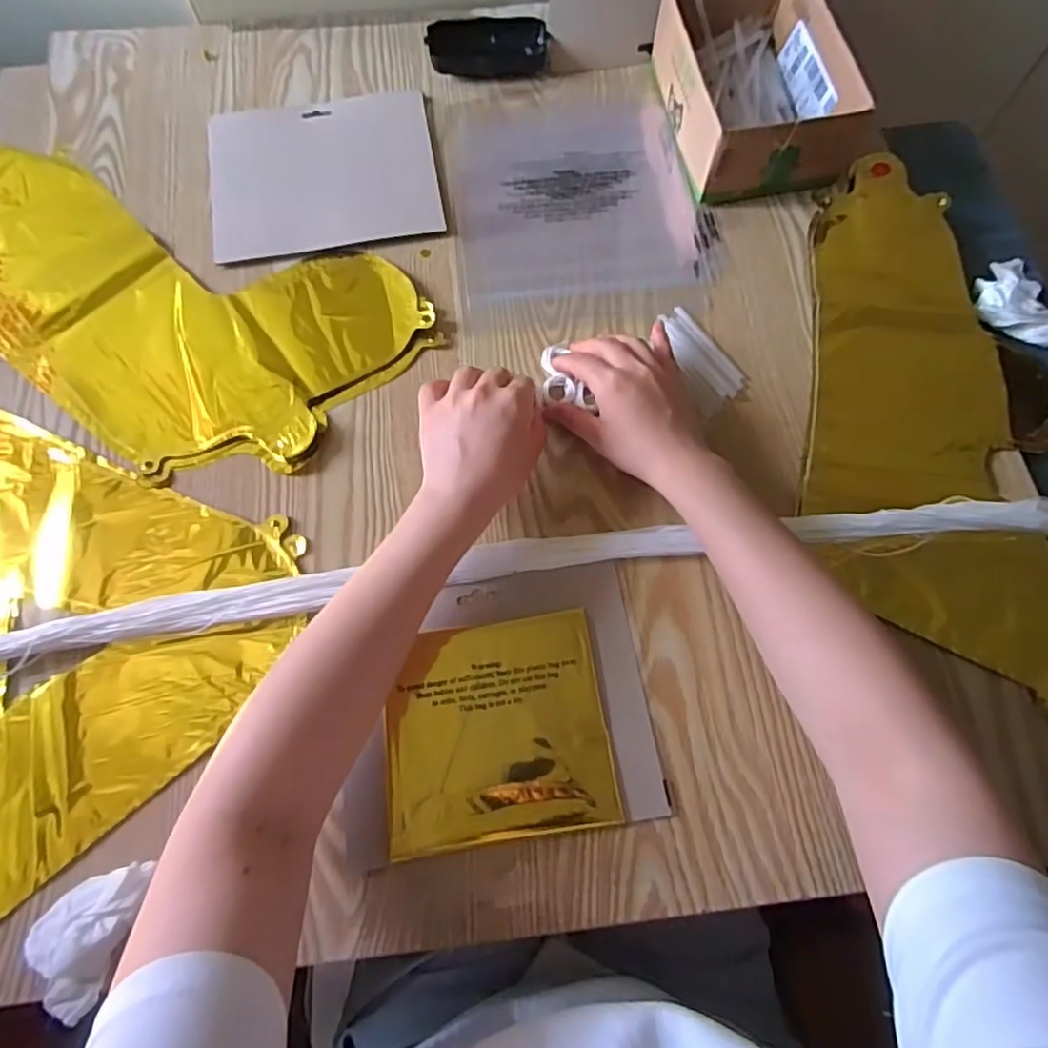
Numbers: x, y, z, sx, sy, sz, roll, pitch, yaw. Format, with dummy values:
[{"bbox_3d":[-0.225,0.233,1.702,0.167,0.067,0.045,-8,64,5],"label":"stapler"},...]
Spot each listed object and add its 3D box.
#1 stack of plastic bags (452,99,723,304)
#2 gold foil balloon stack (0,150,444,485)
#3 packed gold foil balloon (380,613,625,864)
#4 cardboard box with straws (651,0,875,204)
[{"bbox_3d":[0.047,-0.291,0.561,0.208,0.010,0.220,-5,70,-2],"label":"stack of plastic bags"},{"bbox_3d":[-0.301,-0.196,0.520,0.413,0.009,0.233,35,74,12],"label":"gold foil balloon stack"},{"bbox_3d":[-0.018,0.127,0.402,0.136,0.008,0.129,-8,70,-3],"label":"packed gold foil balloon"},{"bbox_3d":[0.193,-0.374,0.548,0.135,0.068,0.191,-10,70,-4],"label":"cardboard box with straws"}]

